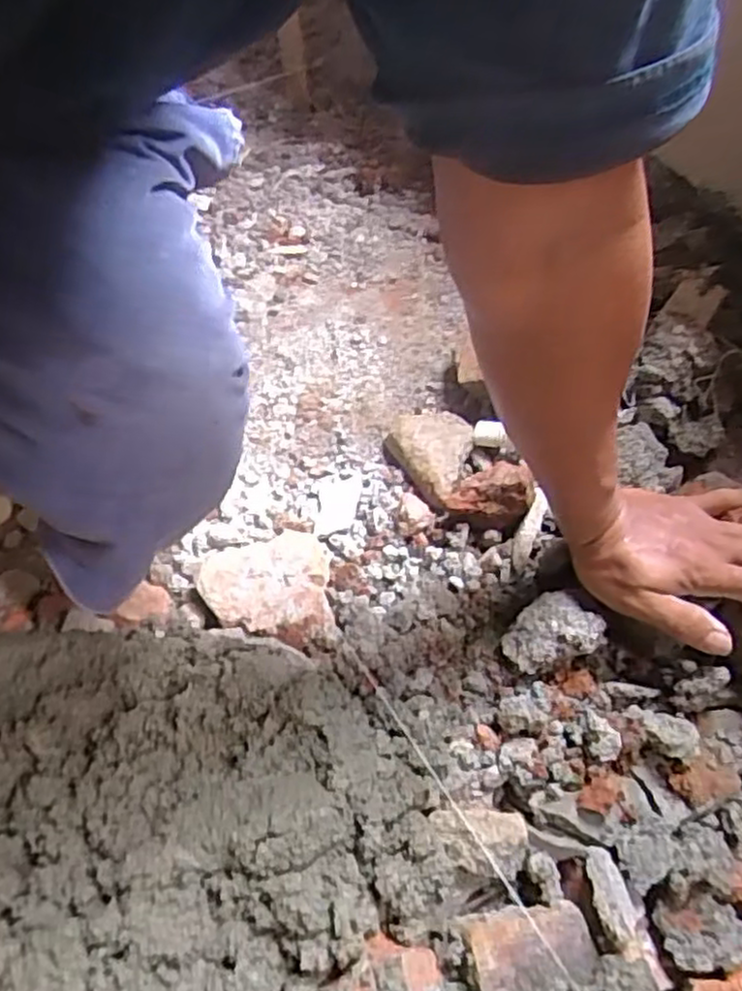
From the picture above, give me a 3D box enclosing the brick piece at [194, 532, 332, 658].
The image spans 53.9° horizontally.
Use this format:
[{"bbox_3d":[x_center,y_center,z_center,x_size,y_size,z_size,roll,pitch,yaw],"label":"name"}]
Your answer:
[{"bbox_3d":[-0.076,0.069,0.526,0.090,0.024,0.086,-7,52,-2],"label":"brick piece"}]

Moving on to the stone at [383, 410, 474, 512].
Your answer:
[{"bbox_3d":[0.057,-0.033,0.596,0.062,0.025,0.094,-21,54,-12],"label":"stone"}]

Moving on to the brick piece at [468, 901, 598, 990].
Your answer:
[{"bbox_3d":[0.086,0.236,0.382,0.066,0.023,0.037,-10,52,-4],"label":"brick piece"}]

